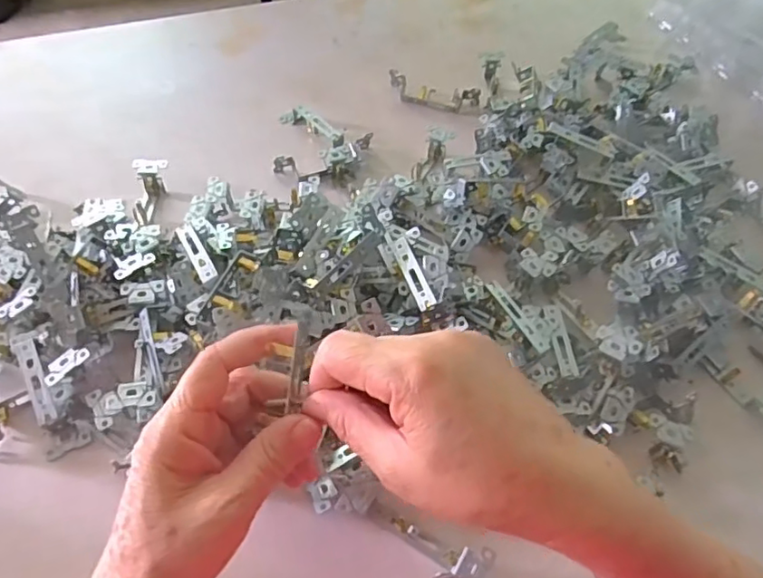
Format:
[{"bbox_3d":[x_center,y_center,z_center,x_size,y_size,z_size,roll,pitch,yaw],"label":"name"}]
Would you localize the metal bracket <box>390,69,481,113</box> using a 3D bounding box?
[{"bbox_3d":[0.058,-0.221,0.672,0.105,0.030,0.030,16,56,8],"label":"metal bracket"}]

